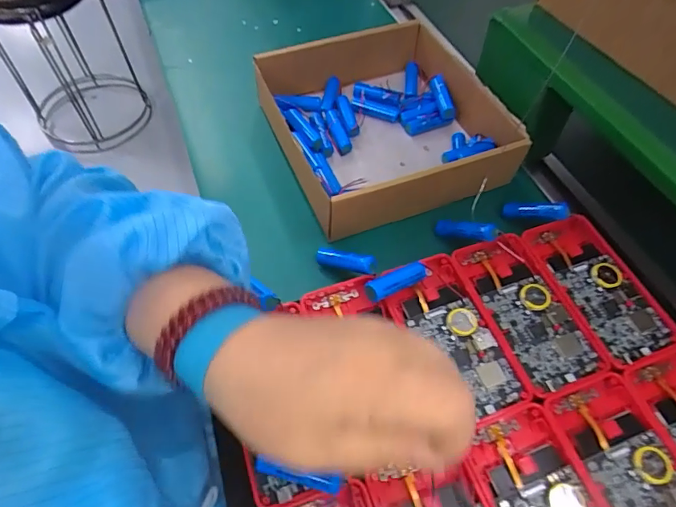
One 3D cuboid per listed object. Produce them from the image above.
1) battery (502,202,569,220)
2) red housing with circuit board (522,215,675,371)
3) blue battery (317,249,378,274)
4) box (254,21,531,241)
[{"bbox_3d":[0.168,-0.037,0.385,0.053,0.016,0.011,6,49,42],"label":"battery"},{"bbox_3d":[0.200,0.026,0.348,0.063,0.014,0.121,-16,58,-12],"label":"red housing with circuit board"},{"bbox_3d":[0.006,0.006,0.353,0.051,0.014,0.011,9,54,29],"label":"blue battery"},{"bbox_3d":[0.050,-0.129,0.436,0.198,0.061,0.218,-21,60,-15],"label":"box"}]

